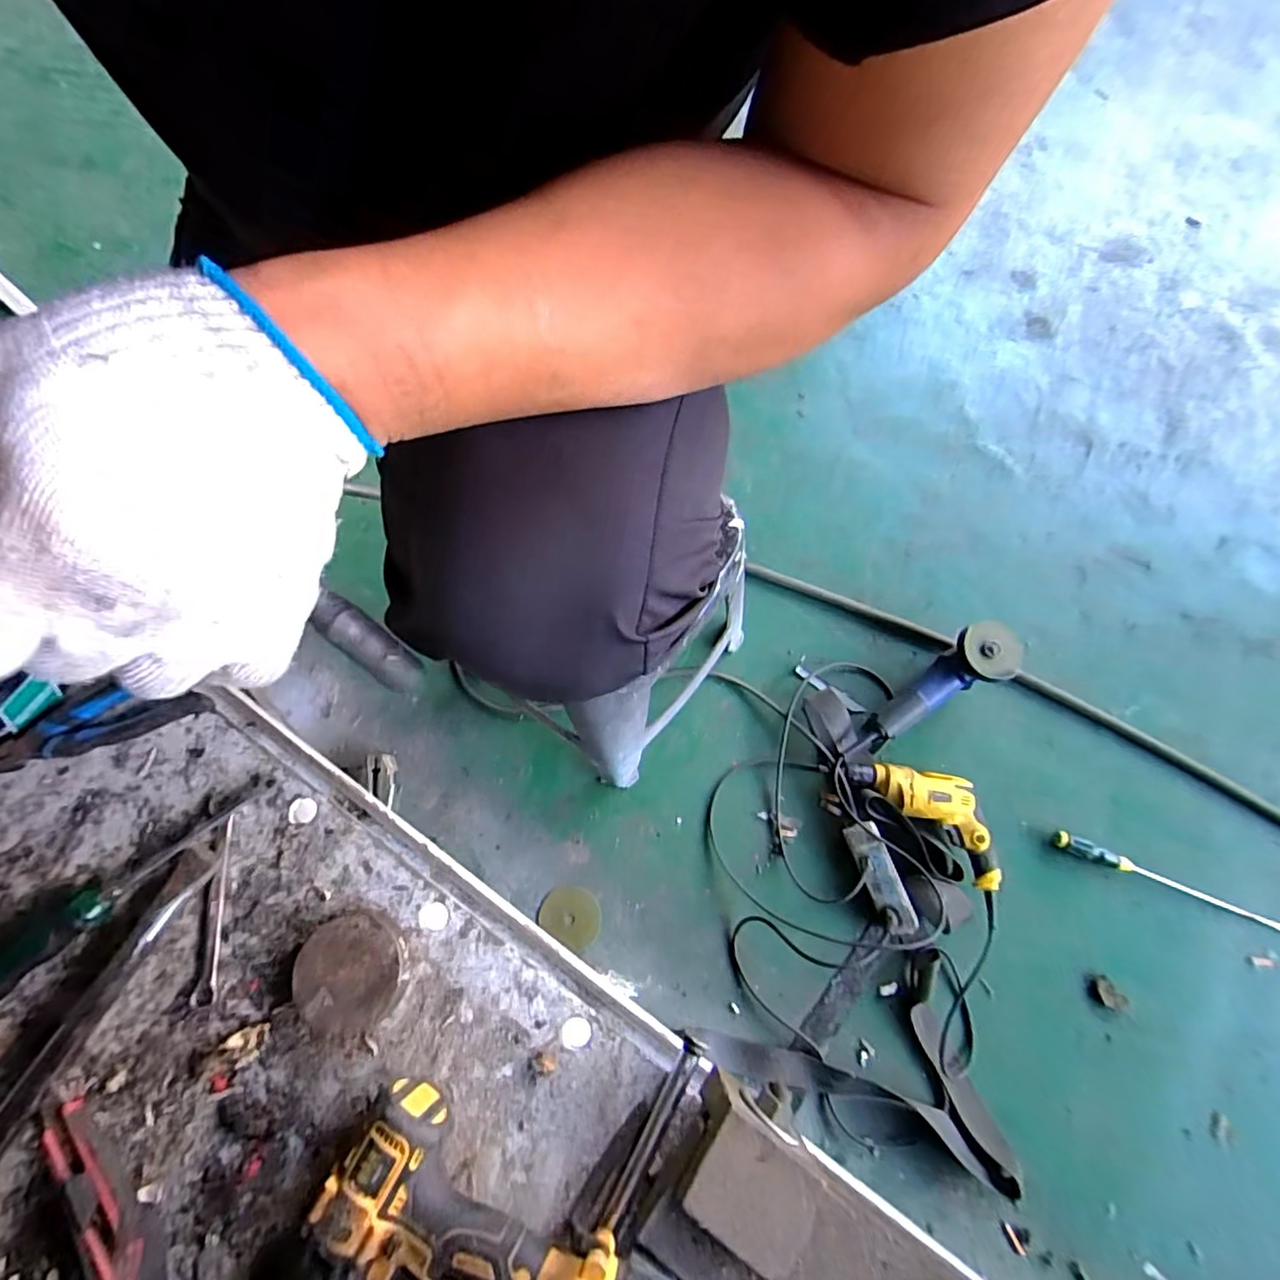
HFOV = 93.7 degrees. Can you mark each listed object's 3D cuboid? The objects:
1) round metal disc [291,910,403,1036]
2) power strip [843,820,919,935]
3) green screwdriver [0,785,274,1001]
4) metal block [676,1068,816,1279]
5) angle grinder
[{"bbox_3d":[-0.226,0.258,0.471,0.079,0.025,0.080,0,74,-1],"label":"round metal disc"},{"bbox_3d":[0.388,0.383,0.967,0.057,0.040,0.177,-20,75,-7],"label":"power strip"},{"bbox_3d":[-0.429,0.196,0.482,0.257,0.028,0.044,-40,78,-11],"label":"green screwdriver"},{"bbox_3d":[0.076,0.374,0.421,0.089,0.057,0.069,33,76,8],"label":"metal block"},{"bbox_3d":[0.538,0.074,1.053,0.308,0.085,0.103,-35,77,-10],"label":"angle grinder"}]

